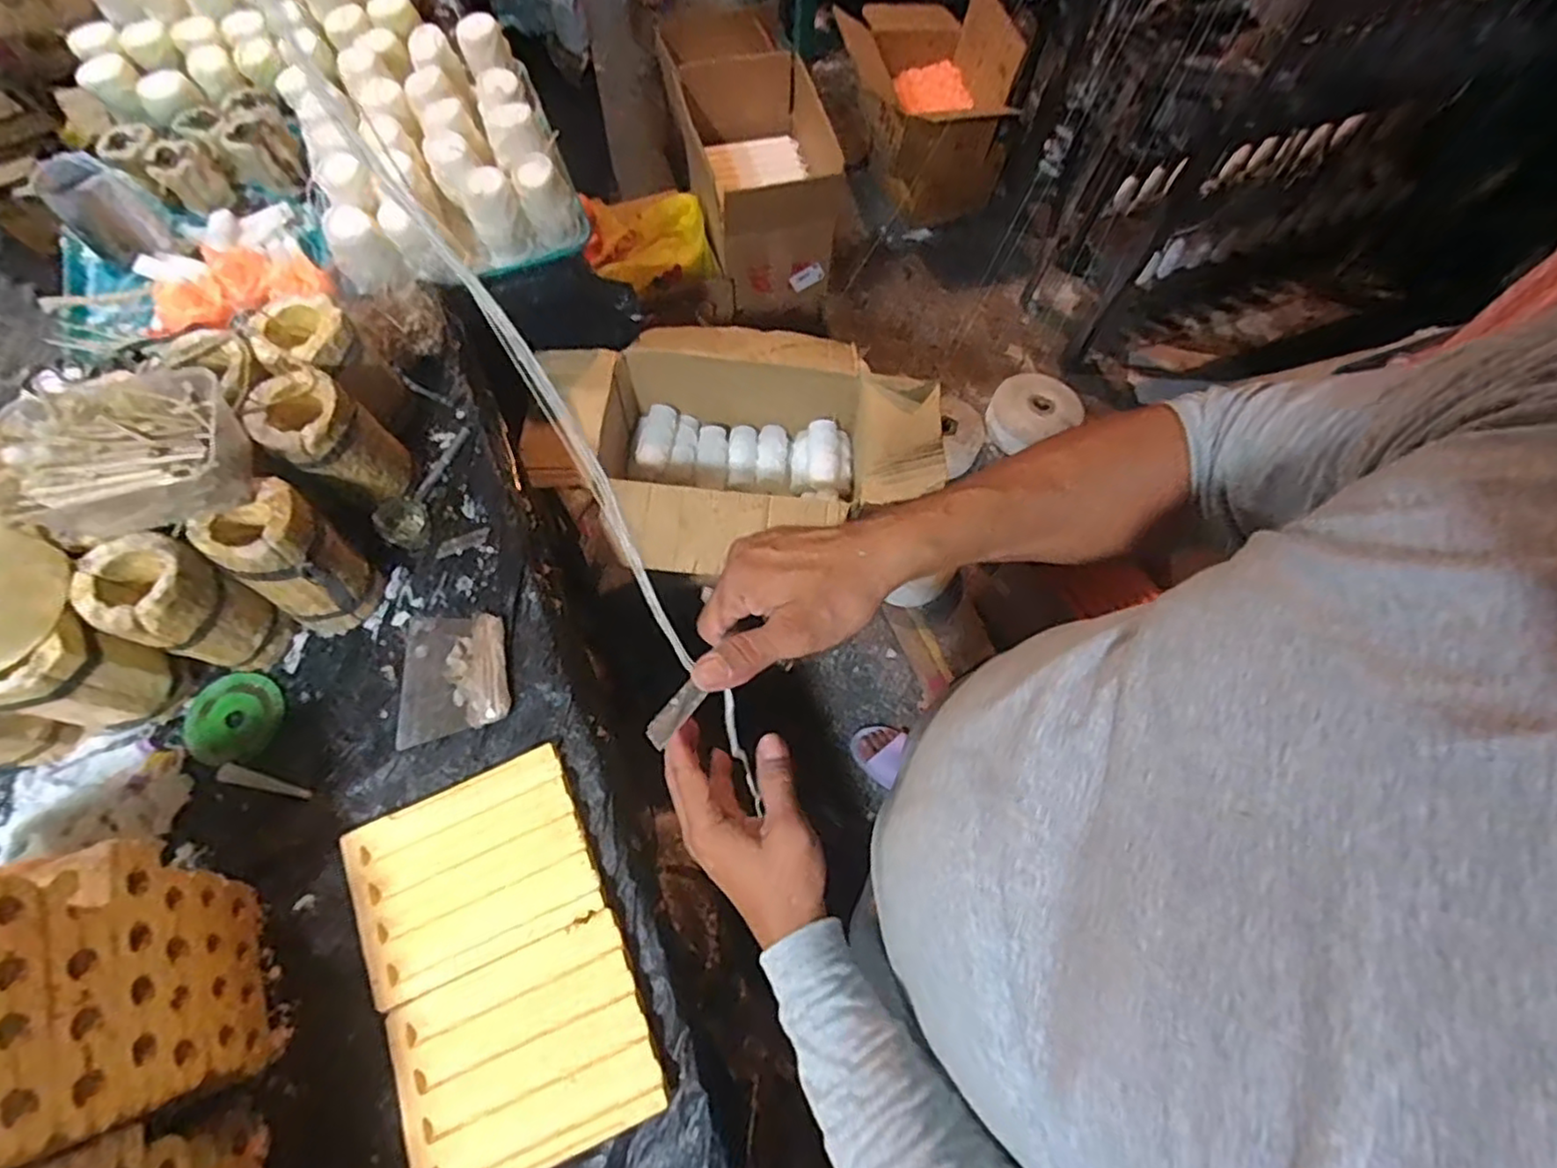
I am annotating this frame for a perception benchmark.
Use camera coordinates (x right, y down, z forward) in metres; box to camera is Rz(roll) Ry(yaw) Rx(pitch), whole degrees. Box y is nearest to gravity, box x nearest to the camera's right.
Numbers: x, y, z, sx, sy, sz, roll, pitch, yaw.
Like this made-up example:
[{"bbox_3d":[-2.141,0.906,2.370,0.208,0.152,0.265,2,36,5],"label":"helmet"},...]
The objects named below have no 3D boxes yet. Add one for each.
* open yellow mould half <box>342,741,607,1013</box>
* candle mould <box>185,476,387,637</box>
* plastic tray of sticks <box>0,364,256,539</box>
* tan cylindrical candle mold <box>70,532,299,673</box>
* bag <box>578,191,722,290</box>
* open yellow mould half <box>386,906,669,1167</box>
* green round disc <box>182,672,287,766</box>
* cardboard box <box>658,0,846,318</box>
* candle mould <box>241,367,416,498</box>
[{"bbox_3d":[-0.283,0.265,0.624,0.205,0.018,0.160,-24,71,-9],"label":"open yellow mould half"},{"bbox_3d":[-0.463,-0.015,0.666,0.107,0.152,0.102,33,72,12],"label":"candle mould"},{"bbox_3d":[-0.559,-0.112,0.580,0.170,0.075,0.117,-16,70,-7],"label":"plastic tray of sticks"},{"bbox_3d":[-0.552,0.023,0.642,0.083,0.152,0.085,0,69,0],"label":"tan cylindrical candle mold"},{"bbox_3d":[-0.281,-0.731,1.433,0.264,0.084,0.196,-14,70,-6],"label":"bag"},{"bbox_3d":[-0.217,0.407,0.582,0.206,0.031,0.163,-23,71,-9],"label":"open yellow mould half"},{"bbox_3d":[-0.560,0.137,0.692,0.096,0.004,0.092,24,71,9],"label":"green round disc"},{"bbox_3d":[-0.047,-0.868,1.500,0.285,0.360,0.358,-9,69,-4],"label":"cardboard box"},{"bbox_3d":[-0.460,-0.142,0.712,0.097,0.149,0.092,33,72,12],"label":"candle mould"}]

